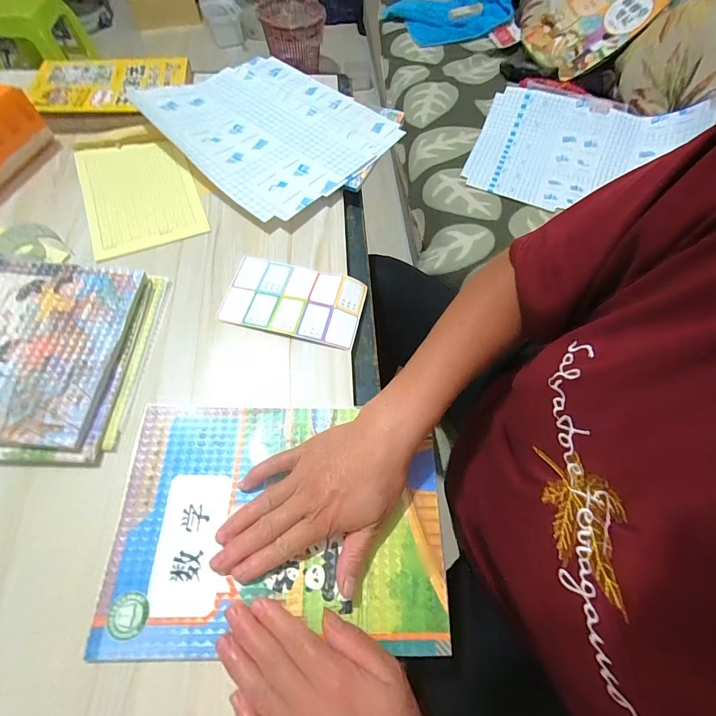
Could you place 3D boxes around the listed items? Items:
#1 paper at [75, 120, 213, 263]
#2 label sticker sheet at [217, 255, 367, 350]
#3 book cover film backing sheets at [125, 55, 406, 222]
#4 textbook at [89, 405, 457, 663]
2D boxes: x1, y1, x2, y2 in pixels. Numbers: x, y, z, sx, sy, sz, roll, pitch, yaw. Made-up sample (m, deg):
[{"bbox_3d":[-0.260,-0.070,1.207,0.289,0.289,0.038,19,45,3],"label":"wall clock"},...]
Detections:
[{"bbox_3d":[-0.275,-0.220,0.442,0.135,0.013,0.198,-20,70,-14],"label":"paper"},{"bbox_3d":[-0.070,-0.064,0.384,0.145,0.010,0.090,14,65,3],"label":"label sticker sheet"},{"bbox_3d":[-0.120,-0.331,0.485,0.305,0.030,0.275,36,68,13],"label":"book cover film backing sheets"},{"bbox_3d":[-0.062,0.129,0.287,0.258,0.005,0.181,1,65,-3],"label":"textbook"}]

